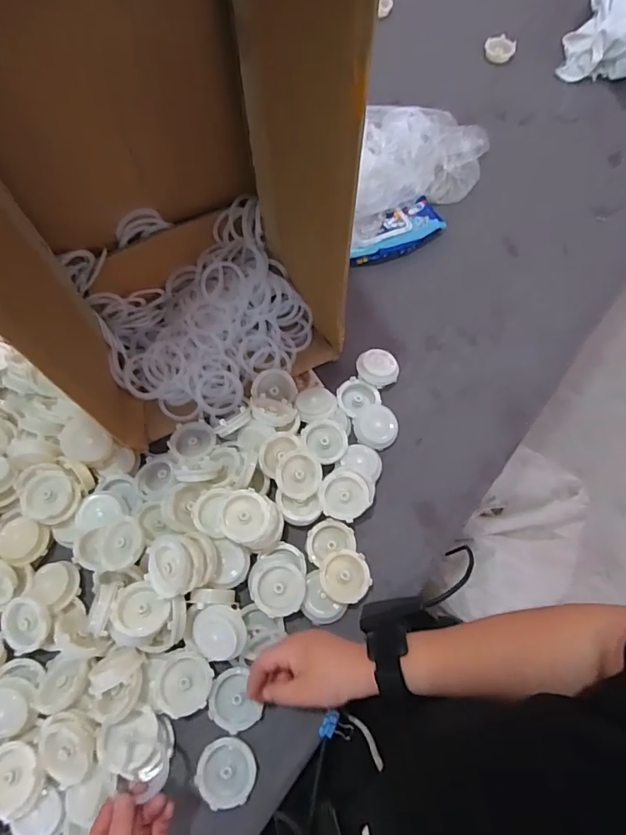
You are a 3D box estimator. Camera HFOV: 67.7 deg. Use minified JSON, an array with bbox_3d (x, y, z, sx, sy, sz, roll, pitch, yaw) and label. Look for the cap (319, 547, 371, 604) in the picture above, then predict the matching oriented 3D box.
[{"bbox_3d":[0.037,0.185,0.544,0.056,0.023,0.057,0,69,-1],"label":"cap"}]

